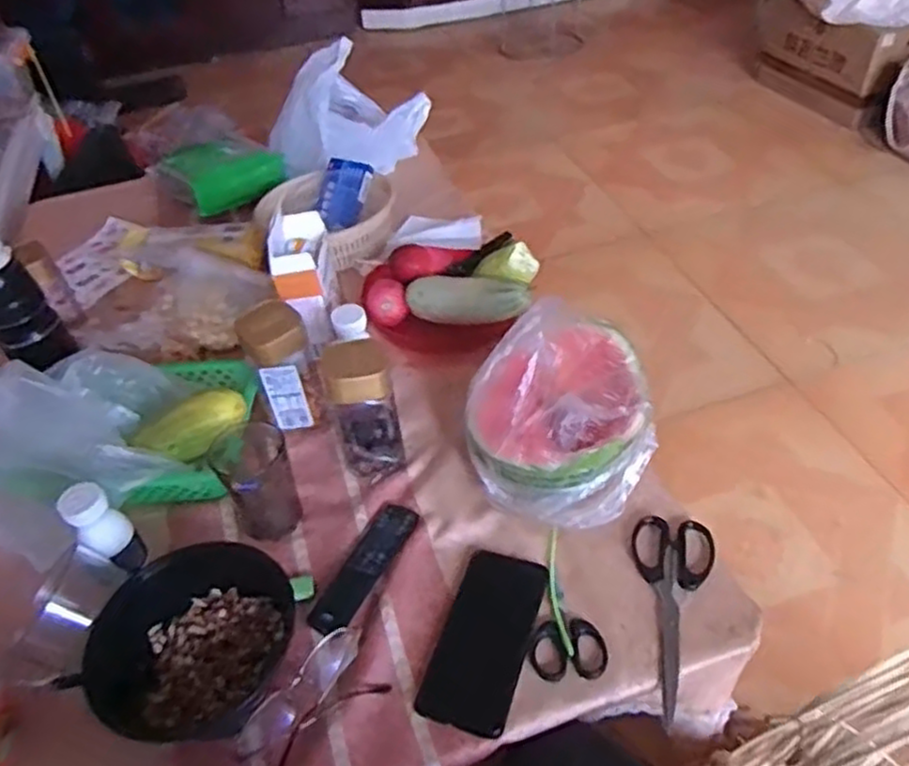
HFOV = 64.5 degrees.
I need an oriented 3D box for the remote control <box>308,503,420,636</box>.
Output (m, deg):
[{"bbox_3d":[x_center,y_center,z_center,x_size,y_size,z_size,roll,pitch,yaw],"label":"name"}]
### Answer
[{"bbox_3d":[-0.087,0.174,0.693,0.042,0.018,0.151,18,49,24],"label":"remote control"}]

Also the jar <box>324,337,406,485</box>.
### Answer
[{"bbox_3d":[-0.092,0.031,0.758,0.063,0.152,0.060,-4,44,4],"label":"jar"}]

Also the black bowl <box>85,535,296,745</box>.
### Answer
[{"bbox_3d":[-0.222,0.218,0.619,0.146,0.061,0.174,28,54,31],"label":"black bowl"}]

